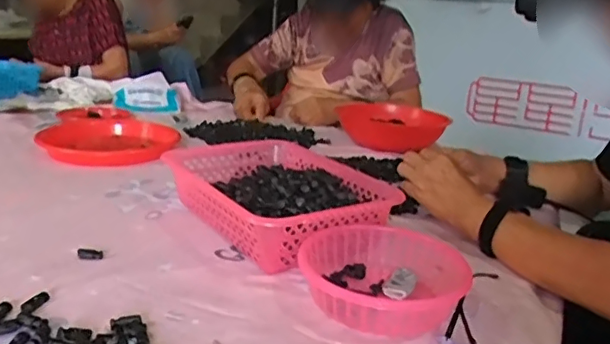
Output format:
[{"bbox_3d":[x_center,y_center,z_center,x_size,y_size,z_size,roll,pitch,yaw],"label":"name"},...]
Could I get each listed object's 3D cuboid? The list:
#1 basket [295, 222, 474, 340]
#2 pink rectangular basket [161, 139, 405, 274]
[{"bbox_3d":[0.073,0.110,0.595,0.164,0.055,0.153,5,18,-2],"label":"basket"},{"bbox_3d":[-0.041,0.034,0.767,0.208,0.082,0.294,-6,21,-32],"label":"pink rectangular basket"}]

